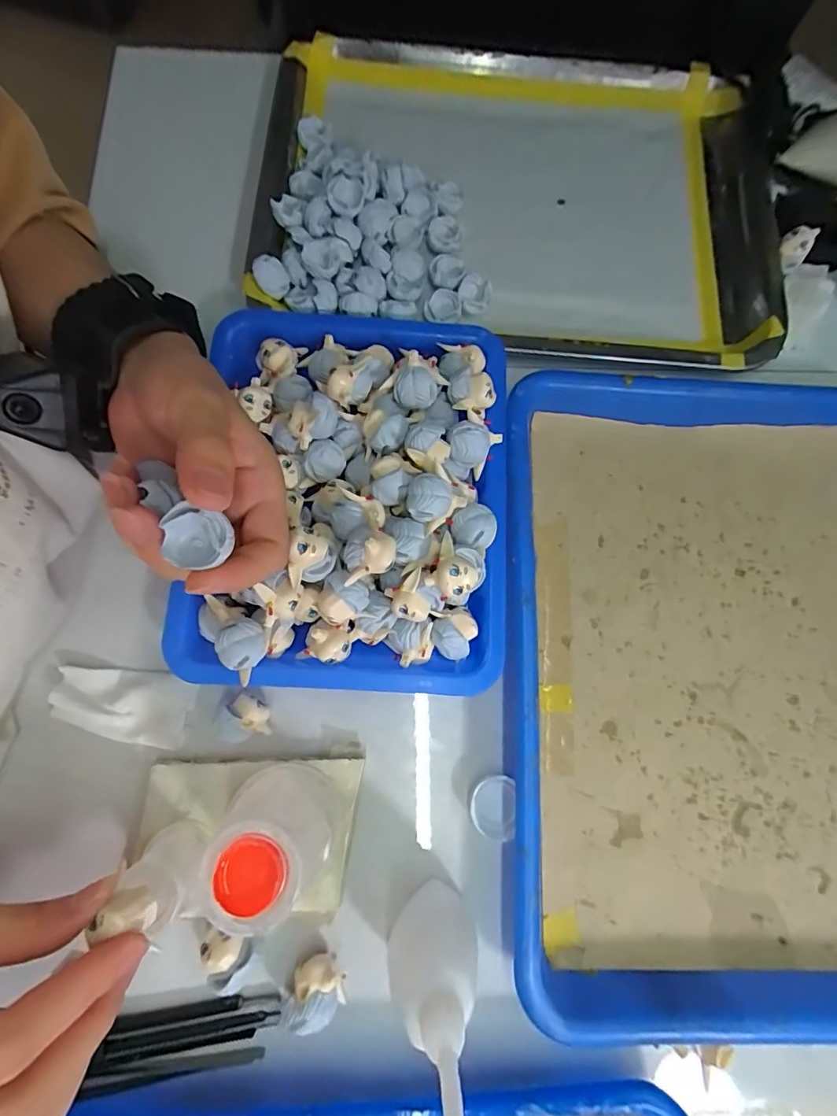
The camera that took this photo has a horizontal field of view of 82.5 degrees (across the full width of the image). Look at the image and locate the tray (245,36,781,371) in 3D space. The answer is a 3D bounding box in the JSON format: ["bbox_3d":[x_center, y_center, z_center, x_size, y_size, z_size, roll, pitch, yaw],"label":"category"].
[{"bbox_3d":[0.081,-0.263,0.343,0.380,0.039,0.267,5,76,-1],"label":"tray"}]

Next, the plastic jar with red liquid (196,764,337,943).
[{"bbox_3d":[-0.064,0.123,0.213,0.045,0.074,0.047,1,76,-2],"label":"plastic jar with red liquid"}]

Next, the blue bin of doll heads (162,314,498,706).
[{"bbox_3d":[-0.038,-0.039,0.263,0.165,0.056,0.212,4,76,-1],"label":"blue bin of doll heads"}]

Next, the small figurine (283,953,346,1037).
[{"bbox_3d":[-0.047,0.200,0.223,0.024,0.021,0.025,1,76,-2],"label":"small figurine"}]

